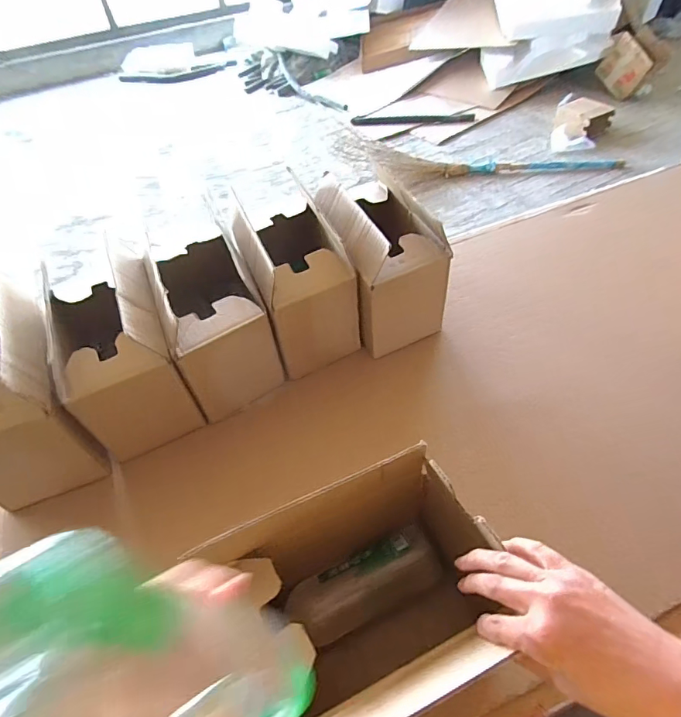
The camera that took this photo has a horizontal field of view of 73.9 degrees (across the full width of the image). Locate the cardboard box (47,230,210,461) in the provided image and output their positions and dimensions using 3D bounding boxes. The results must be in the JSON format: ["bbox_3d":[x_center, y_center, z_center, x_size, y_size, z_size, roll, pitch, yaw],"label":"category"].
[{"bbox_3d":[-0.317,-0.014,0.658,0.138,0.209,0.222,-23,52,-13],"label":"cardboard box"}]

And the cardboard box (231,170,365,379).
[{"bbox_3d":[-0.063,-0.114,0.712,0.132,0.201,0.186,-19,52,-11],"label":"cardboard box"}]

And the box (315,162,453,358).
[{"bbox_3d":[0.069,-0.168,0.738,0.138,0.201,0.227,-16,51,-8],"label":"box"}]

